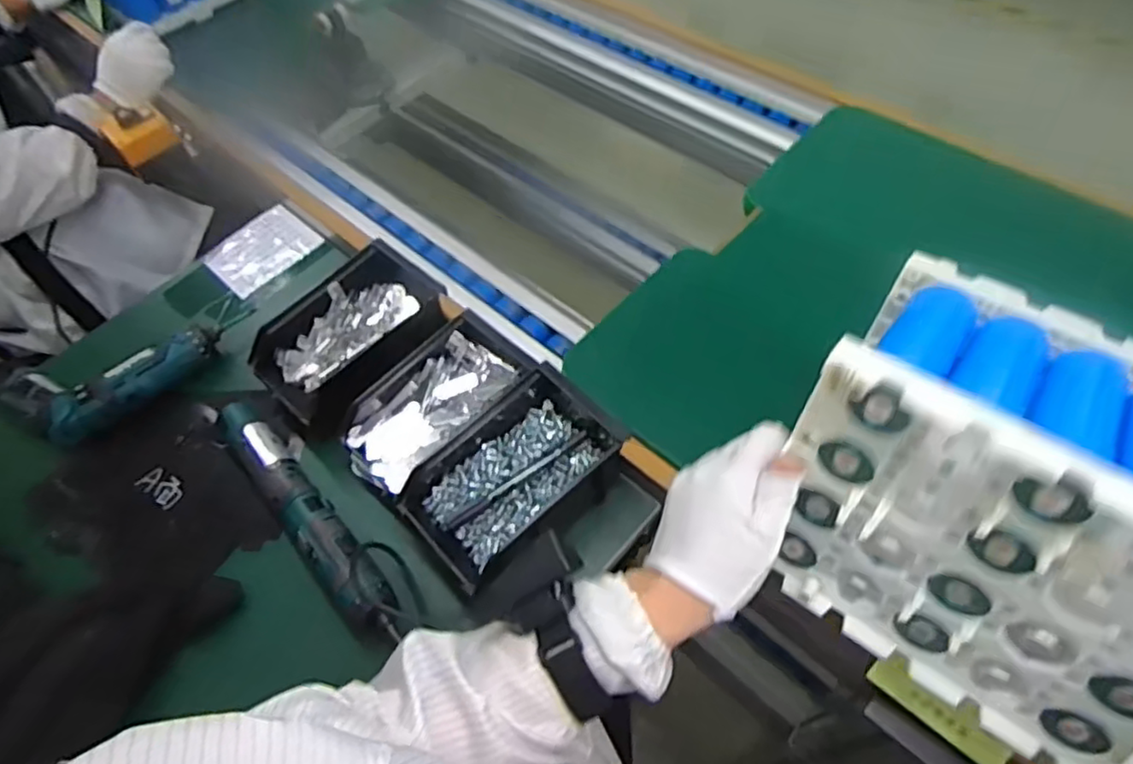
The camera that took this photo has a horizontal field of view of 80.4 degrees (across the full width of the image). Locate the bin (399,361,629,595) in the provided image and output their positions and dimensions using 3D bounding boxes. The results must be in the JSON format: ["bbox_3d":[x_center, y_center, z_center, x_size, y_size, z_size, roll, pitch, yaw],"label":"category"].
[{"bbox_3d":[-0.042,0.077,0.553,0.174,0.063,0.118,-40,63,-19],"label":"bin"}]

